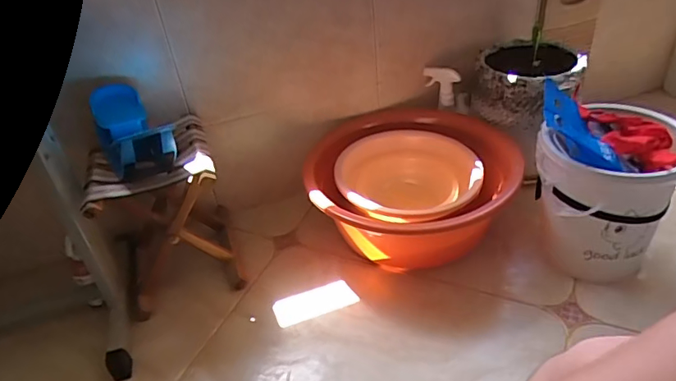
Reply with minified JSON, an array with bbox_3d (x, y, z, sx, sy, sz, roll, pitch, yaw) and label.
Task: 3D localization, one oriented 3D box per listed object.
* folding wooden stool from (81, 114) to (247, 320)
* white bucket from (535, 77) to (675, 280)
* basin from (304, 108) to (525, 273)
[{"bbox_3d":[-0.362,0.047,1.062,0.235,0.292,0.275,-16,38,-13],"label":"folding wooden stool"},{"bbox_3d":[0.515,-0.005,0.991,0.249,0.315,0.247,8,39,19],"label":"white bucket"},{"bbox_3d":[0.149,0.003,1.131,0.420,0.198,0.412,-4,37,3],"label":"basin"}]

